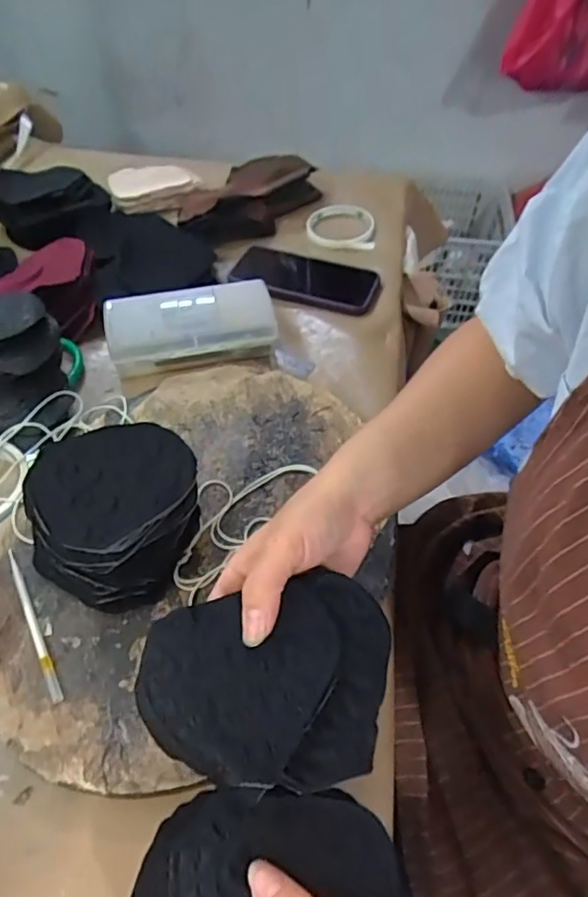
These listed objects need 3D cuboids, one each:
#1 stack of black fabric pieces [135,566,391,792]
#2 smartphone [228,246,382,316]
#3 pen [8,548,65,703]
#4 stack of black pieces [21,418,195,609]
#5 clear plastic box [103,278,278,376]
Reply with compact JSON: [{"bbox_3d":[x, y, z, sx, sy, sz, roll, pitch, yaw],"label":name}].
[{"bbox_3d":[-0.008,0.124,0.305,0.133,0.030,0.098,-12,52,-12],"label":"stack of black fabric pieces"},{"bbox_3d":[0.015,-0.197,0.663,0.164,0.017,0.084,14,52,9],"label":"smartphone"},{"bbox_3d":[-0.179,0.117,0.392,0.008,0.005,0.120,-25,56,-21],"label":"pen"},{"bbox_3d":[-0.130,0.044,0.417,0.105,0.066,0.120,17,52,11],"label":"stack of black pieces"},{"bbox_3d":[-0.103,-0.125,0.578,0.164,0.041,0.075,-8,52,-9],"label":"clear plastic box"}]

